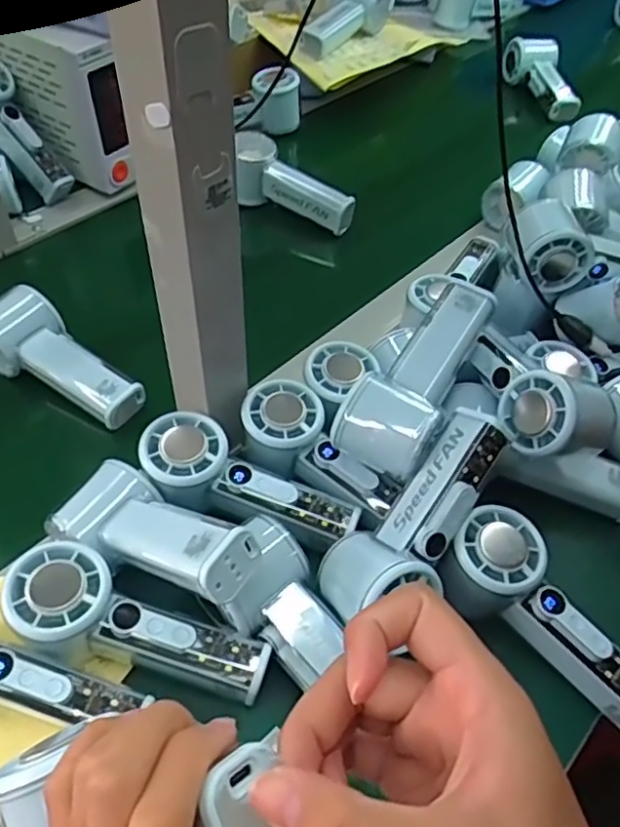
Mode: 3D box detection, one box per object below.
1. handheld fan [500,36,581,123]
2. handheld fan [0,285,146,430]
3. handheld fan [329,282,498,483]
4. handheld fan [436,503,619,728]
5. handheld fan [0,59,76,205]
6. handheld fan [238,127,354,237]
[{"bbox_3d":[0.319,-0.451,0.884,0.056,0.045,0.152,-16,67,-14],"label":"handheld fan"},{"bbox_3d":[-0.200,-0.048,0.528,0.142,0.049,0.057,24,54,17],"label":"handheld fan"},{"bbox_3d":[0.071,-0.021,0.459,0.063,0.071,0.151,22,53,16],"label":"handheld fan"},{"bbox_3d":[0.146,0.129,0.404,0.062,0.050,0.155,-37,77,-27],"label":"handheld fan"},{"bbox_3d":[-0.308,-0.296,0.676,0.051,0.039,0.158,-37,104,-28],"label":"handheld fan"},{"bbox_3d":[-0.019,-0.242,0.690,0.140,0.064,0.036,30,56,21],"label":"handheld fan"}]

